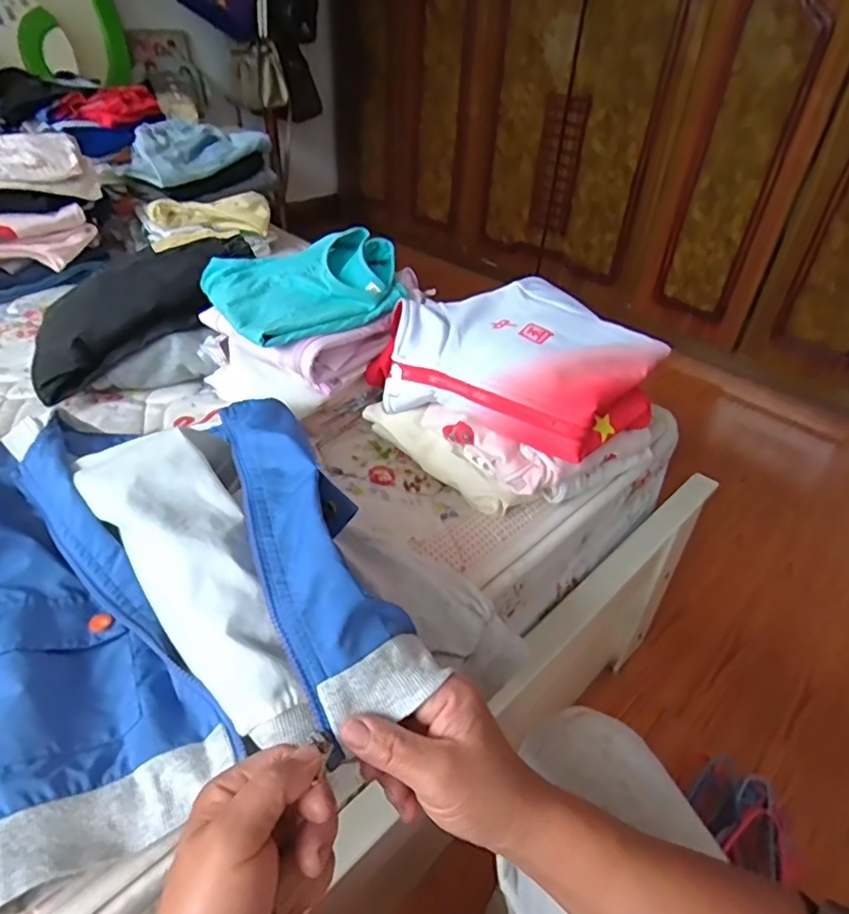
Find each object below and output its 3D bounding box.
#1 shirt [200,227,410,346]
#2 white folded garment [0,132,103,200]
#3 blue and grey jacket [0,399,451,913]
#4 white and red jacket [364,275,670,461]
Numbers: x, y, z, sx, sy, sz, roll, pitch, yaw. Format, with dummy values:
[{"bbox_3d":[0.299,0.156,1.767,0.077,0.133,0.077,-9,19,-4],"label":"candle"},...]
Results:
[{"bbox_3d":[-0.126,-0.194,0.653,0.197,0.054,0.170,-16,43,-25],"label":"shirt"},{"bbox_3d":[-0.626,-0.431,0.885,0.236,0.070,0.116,-22,45,-30],"label":"white folded garment"},{"bbox_3d":[-0.235,0.080,0.405,0.381,0.109,0.337,-11,41,-20],"label":"blue and grey jacket"},{"bbox_3d":[0.103,-0.104,0.643,0.252,0.088,0.235,32,45,30],"label":"white and red jacket"}]

